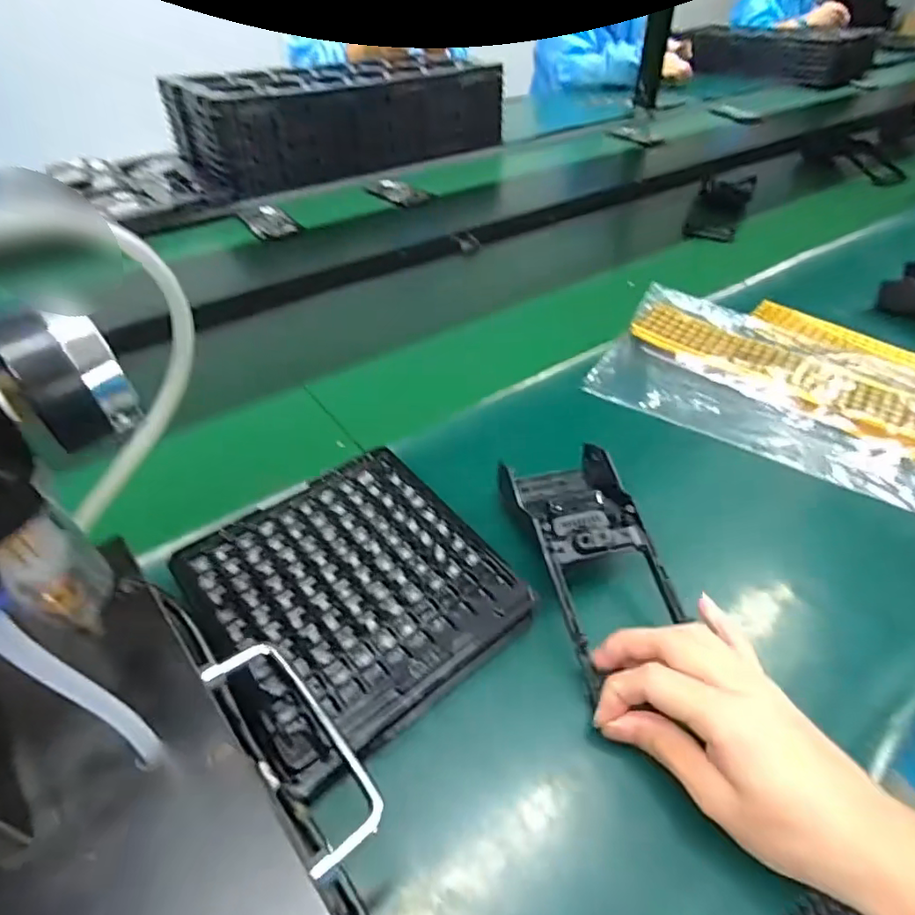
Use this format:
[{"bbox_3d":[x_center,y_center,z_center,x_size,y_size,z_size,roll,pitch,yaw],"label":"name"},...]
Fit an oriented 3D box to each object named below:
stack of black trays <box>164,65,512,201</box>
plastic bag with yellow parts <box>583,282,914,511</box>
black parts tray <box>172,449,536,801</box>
[{"bbox_3d":[-0.216,-0.655,1.082,0.568,0.131,0.291,-25,48,-25],"label":"stack of black trays"},{"bbox_3d":[0.293,-0.072,0.528,0.293,0.030,0.198,22,47,22],"label":"plastic bag with yellow parts"},{"bbox_3d":[-0.063,0.076,0.339,0.159,0.018,0.162,-28,50,-27],"label":"black parts tray"}]

